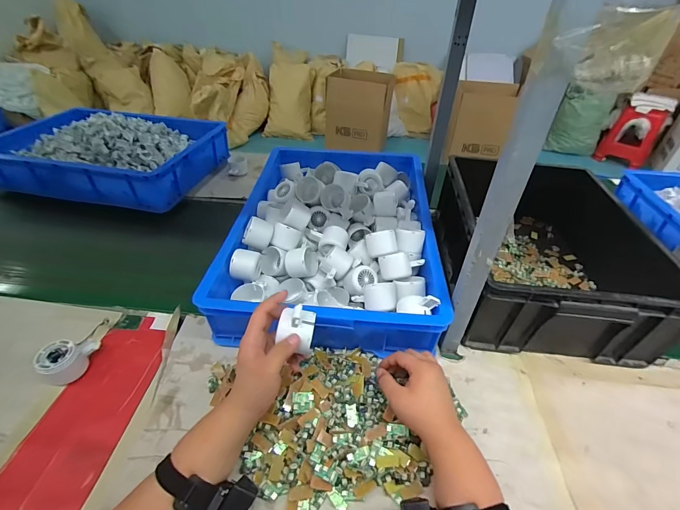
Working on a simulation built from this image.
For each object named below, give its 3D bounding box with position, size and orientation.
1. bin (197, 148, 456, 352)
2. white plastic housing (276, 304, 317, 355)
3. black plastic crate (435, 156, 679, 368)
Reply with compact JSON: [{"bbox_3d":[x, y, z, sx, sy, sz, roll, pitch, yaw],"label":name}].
[{"bbox_3d":[-0.007,-0.073,0.788,0.412,0.145,0.629,5,41,3],"label":"bin"},{"bbox_3d":[-0.059,0.097,0.456,0.047,0.060,0.052,6,41,4],"label":"white plastic housing"},{"bbox_3d":[0.398,-0.022,0.728,0.391,0.177,0.455,5,41,3],"label":"black plastic crate"}]

